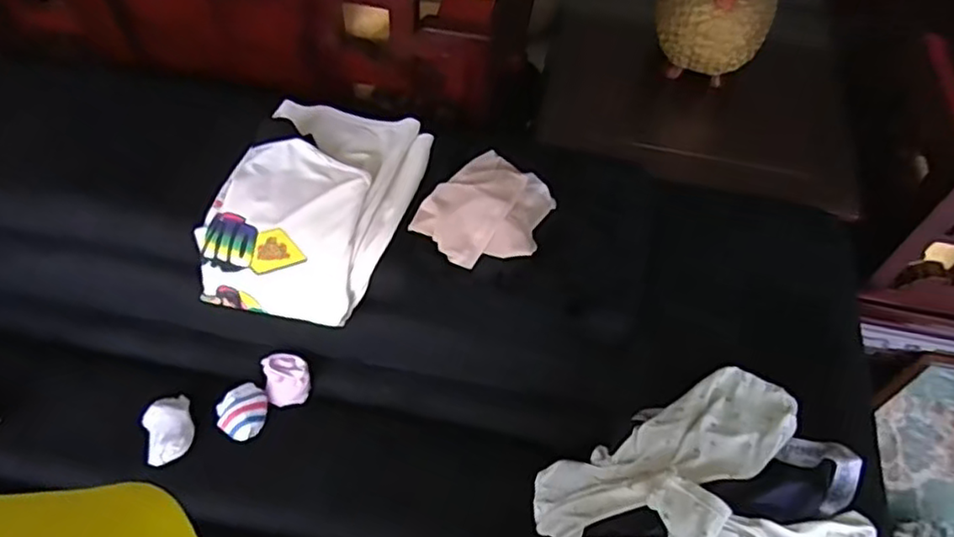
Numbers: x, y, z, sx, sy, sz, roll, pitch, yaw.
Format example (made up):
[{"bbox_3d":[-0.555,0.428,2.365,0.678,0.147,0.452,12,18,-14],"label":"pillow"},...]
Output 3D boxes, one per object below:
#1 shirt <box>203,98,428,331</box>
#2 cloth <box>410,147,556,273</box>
[{"bbox_3d":[-0.225,-0.091,0.972,0.241,0.123,0.325,19,56,9],"label":"shirt"},{"bbox_3d":[0.015,-0.078,0.879,0.166,0.059,0.168,36,63,19],"label":"cloth"}]

